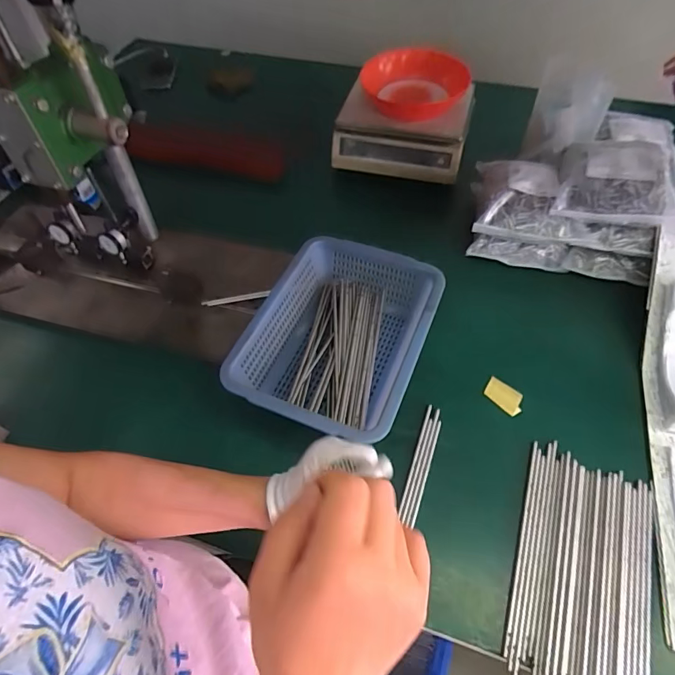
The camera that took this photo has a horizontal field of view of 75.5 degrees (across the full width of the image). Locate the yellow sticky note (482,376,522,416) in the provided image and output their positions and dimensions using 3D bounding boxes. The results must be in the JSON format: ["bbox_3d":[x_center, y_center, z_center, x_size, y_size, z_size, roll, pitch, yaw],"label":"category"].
[{"bbox_3d":[0.236,0.084,0.620,0.054,0.037,0.007,34,33,31],"label":"yellow sticky note"}]

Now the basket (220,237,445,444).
[{"bbox_3d":[0.002,0.005,0.641,0.219,0.103,0.300,21,59,16],"label":"basket"}]

